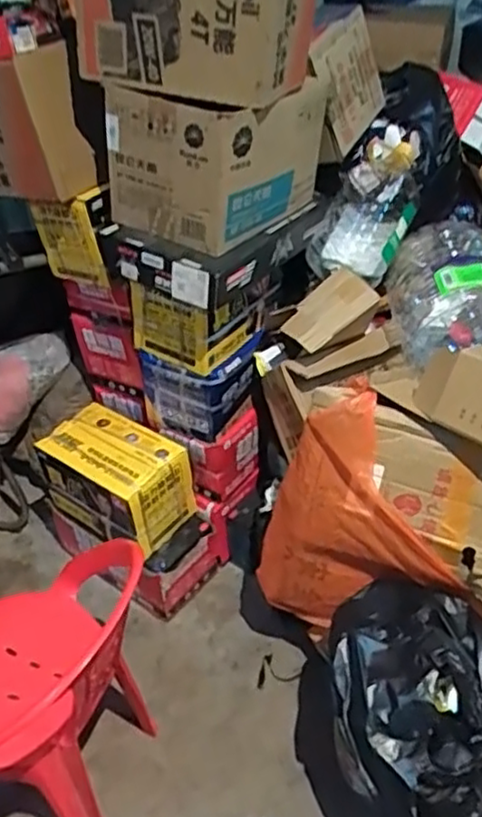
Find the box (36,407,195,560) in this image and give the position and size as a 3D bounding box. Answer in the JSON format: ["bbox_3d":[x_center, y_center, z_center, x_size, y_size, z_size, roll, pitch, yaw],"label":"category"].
[{"bbox_3d":[-0.291,0.164,1.617,0.316,0.202,0.192,24,46,32],"label":"box"}]

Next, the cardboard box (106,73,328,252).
[{"bbox_3d":[-0.049,-0.490,1.313,0.271,0.248,0.385,17,42,24],"label":"cardboard box"}]

